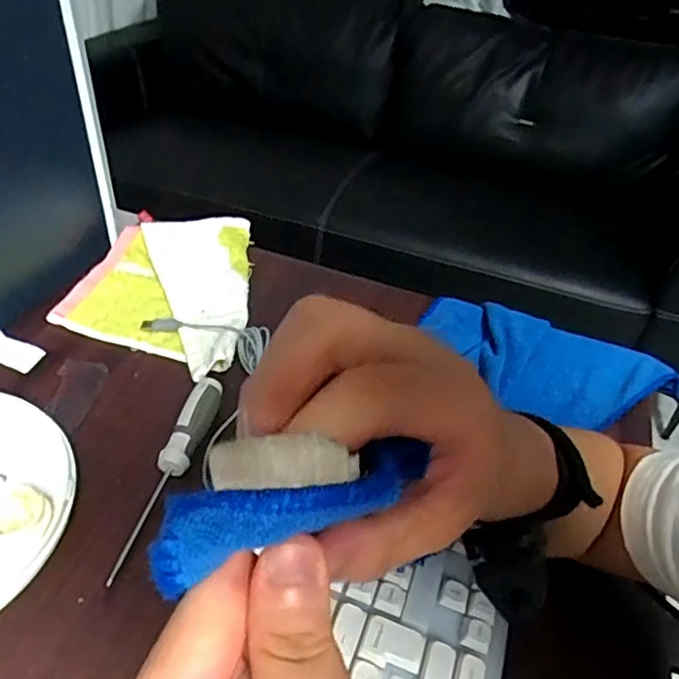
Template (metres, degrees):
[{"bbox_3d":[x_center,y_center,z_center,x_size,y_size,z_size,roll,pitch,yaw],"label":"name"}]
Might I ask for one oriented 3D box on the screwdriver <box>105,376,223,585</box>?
[{"bbox_3d":[-0.125,0.098,0.445,0.025,0.022,0.174,11,41,6],"label":"screwdriver"}]

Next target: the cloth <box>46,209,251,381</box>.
[{"bbox_3d":[-0.169,-0.066,0.628,0.183,0.023,0.232,11,41,6],"label":"cloth"}]

